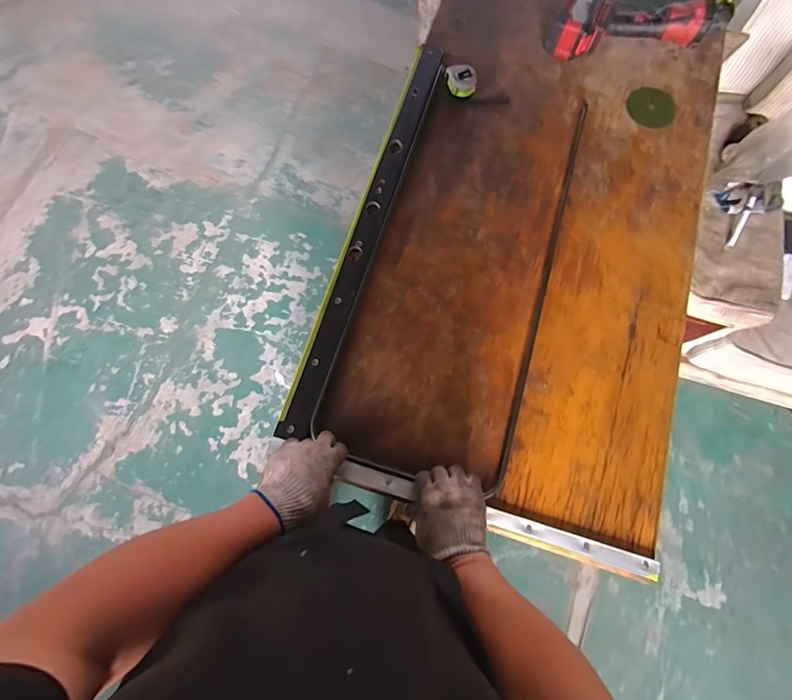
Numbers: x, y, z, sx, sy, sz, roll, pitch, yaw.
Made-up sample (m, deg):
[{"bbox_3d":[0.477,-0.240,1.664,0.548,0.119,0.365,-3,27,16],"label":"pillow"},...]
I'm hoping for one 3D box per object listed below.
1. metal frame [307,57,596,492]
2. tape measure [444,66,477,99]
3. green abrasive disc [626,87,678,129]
[{"bbox_3d":[0.129,-0.181,0.766,0.336,0.013,0.841,17,76,3],"label":"metal frame"},{"bbox_3d":[0.138,-0.561,0.849,0.060,0.029,0.062,-8,76,-3],"label":"tape measure"},{"bbox_3d":[0.545,-0.517,0.863,0.102,0.005,0.101,0,78,0],"label":"green abrasive disc"}]

